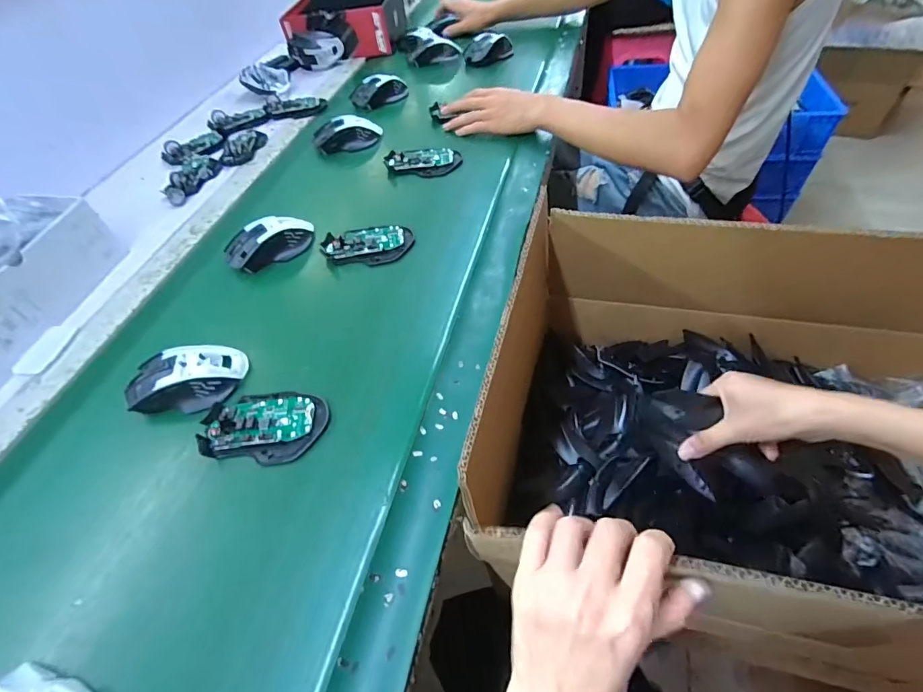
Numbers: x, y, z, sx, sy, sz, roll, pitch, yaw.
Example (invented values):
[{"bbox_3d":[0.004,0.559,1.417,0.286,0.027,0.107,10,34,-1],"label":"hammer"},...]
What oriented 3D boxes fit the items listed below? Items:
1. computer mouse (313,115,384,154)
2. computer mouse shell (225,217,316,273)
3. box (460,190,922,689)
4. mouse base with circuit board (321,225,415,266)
[{"bbox_3d":[-0.191,-0.357,0.755,0.109,0.032,0.058,-16,54,-4],"label":"computer mouse"},{"bbox_3d":[-0.249,-0.137,0.583,0.111,0.032,0.060,-30,56,-14],"label":"computer mouse shell"},{"bbox_3d":[0.311,0.050,0.458,0.528,0.274,0.399,8,54,12],"label":"box"},{"bbox_3d":[-0.120,-0.129,0.576,0.114,0.019,0.065,-14,54,-2],"label":"mouse base with circuit board"}]

